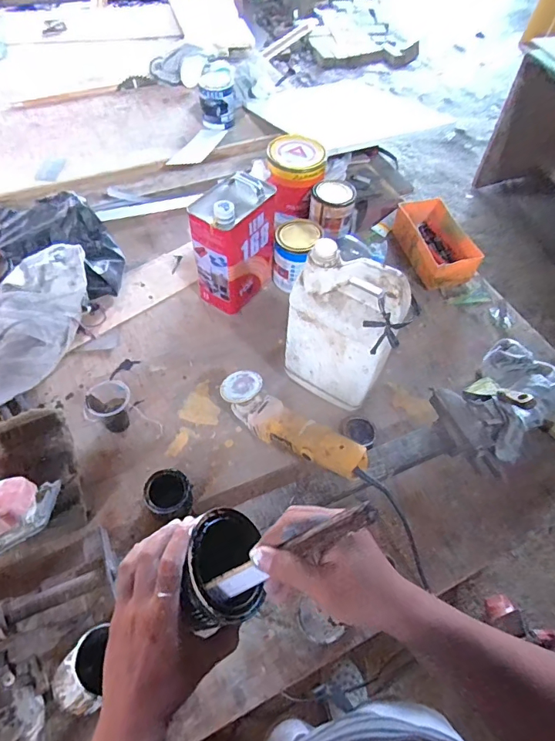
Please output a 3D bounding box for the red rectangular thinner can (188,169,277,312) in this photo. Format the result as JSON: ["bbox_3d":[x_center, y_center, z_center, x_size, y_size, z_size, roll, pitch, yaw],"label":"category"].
[{"bbox_3d":[-0.090,-0.262,0.934,0.114,0.260,0.163,32,61,17],"label":"red rectangular thinner can"}]

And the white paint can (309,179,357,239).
[{"bbox_3d":[0.139,-0.402,1.095,0.115,0.112,0.109,-1,55,-5],"label":"white paint can"}]

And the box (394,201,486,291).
[{"bbox_3d":[0.396,-0.319,1.082,0.135,0.081,0.233,-18,59,-14],"label":"box"}]

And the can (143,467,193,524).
[{"bbox_3d":[-0.181,0.213,0.727,0.075,0.062,0.077,2,55,-3],"label":"can"}]

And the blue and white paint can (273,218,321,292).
[{"bbox_3d":[0.036,-0.267,1.001,0.092,0.126,0.112,25,57,13],"label":"blue and white paint can"}]

